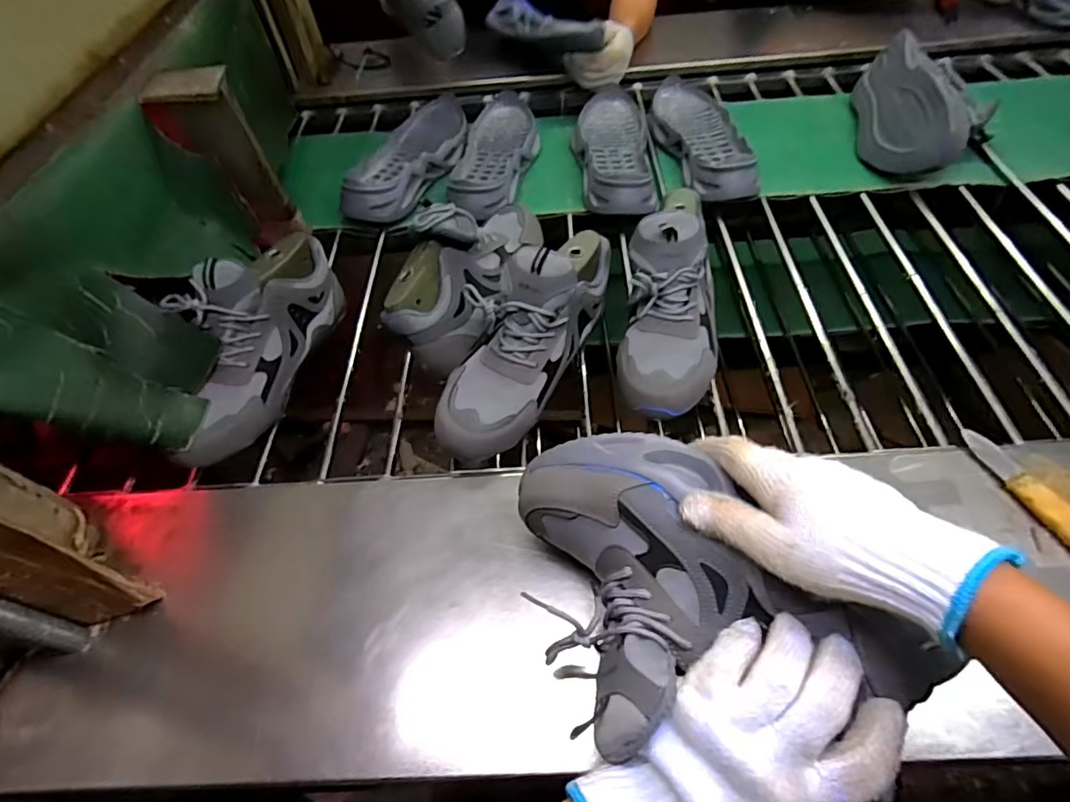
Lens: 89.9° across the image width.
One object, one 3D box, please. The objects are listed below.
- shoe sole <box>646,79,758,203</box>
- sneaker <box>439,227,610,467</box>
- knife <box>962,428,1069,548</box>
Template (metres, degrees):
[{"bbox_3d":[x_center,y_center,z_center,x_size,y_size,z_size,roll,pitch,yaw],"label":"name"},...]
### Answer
[{"bbox_3d":[0.259,-0.427,0.847,0.115,0.048,0.337,-7,56,-1],"label":"shoe sole"},{"bbox_3d":[-0.009,-0.070,0.554,0.096,0.115,0.283,28,77,21],"label":"sneaker"},{"bbox_3d":[0.431,0.087,0.446,0.023,0.022,0.163,-19,57,-9],"label":"knife"}]

